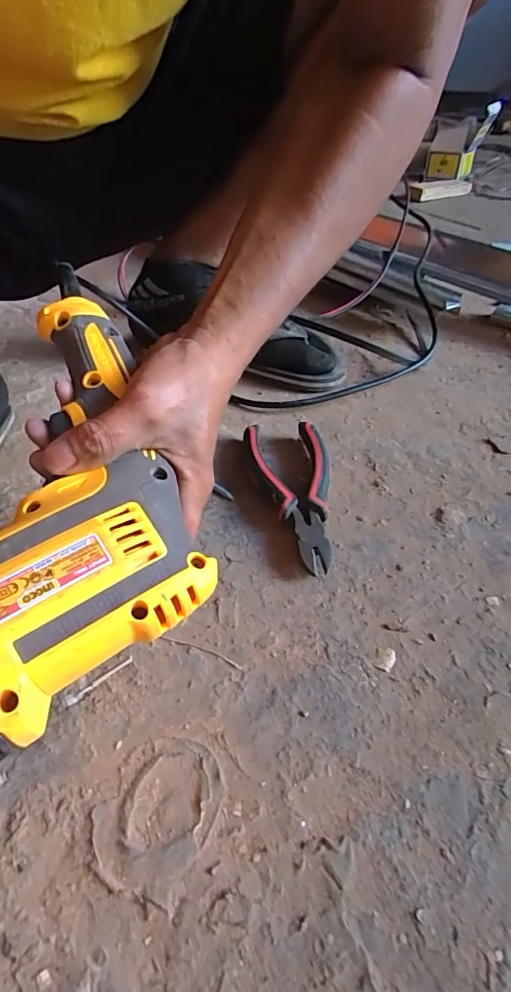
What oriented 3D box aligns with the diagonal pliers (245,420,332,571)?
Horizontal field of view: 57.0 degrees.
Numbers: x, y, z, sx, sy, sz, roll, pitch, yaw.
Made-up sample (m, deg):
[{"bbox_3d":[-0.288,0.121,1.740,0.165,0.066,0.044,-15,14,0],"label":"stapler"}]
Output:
[{"bbox_3d":[0.028,-0.004,0.361,0.063,0.023,0.147,-3,42,-5],"label":"diagonal pliers"}]

